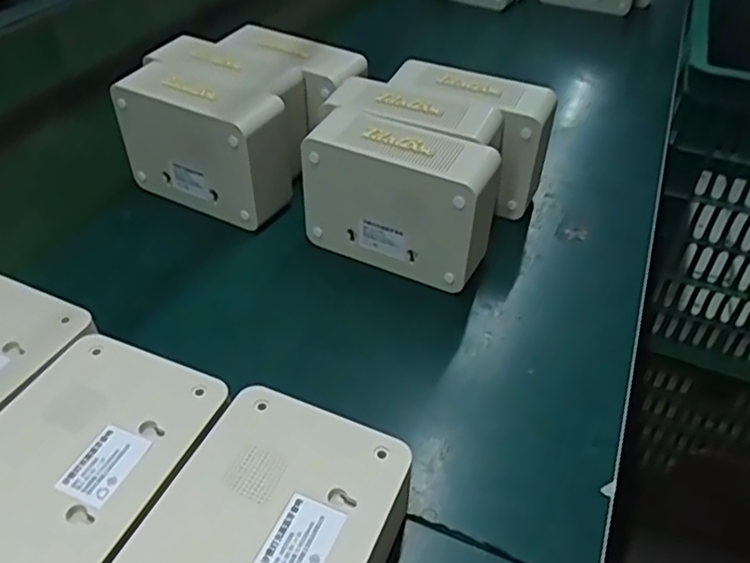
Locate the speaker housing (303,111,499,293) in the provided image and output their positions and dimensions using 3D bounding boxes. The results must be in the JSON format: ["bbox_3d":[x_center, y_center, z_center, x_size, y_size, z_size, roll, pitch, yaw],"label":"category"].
[{"bbox_3d":[0.019,-0.063,0.509,0.143,0.111,0.058,19,44,16],"label":"speaker housing"}]

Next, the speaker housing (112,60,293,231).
[{"bbox_3d":[-0.143,-0.121,0.560,0.146,0.104,0.068,20,44,17],"label":"speaker housing"}]

